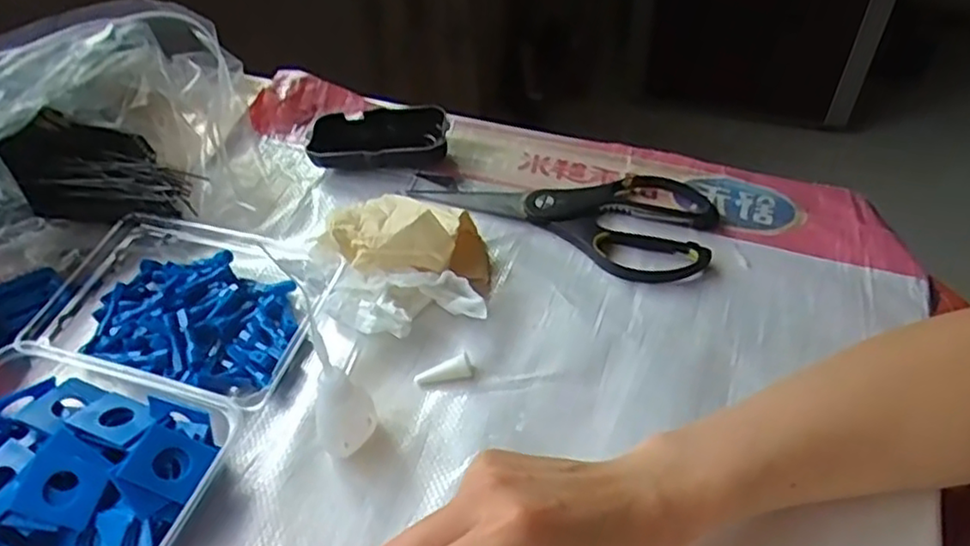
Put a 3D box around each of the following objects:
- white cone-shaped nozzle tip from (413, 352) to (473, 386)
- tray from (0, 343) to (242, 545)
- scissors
[{"bbox_3d":[-0.025,0.060,0.410,0.036,0.011,0.011,-18,48,4],"label":"white cone-shaped nozzle tip"},{"bbox_3d":[-0.223,0.104,0.367,0.165,0.035,0.107,11,50,14],"label":"tray"},{"bbox_3d":[0.063,-0.054,0.502,0.209,0.010,0.096,22,53,22],"label":"scissors"}]

